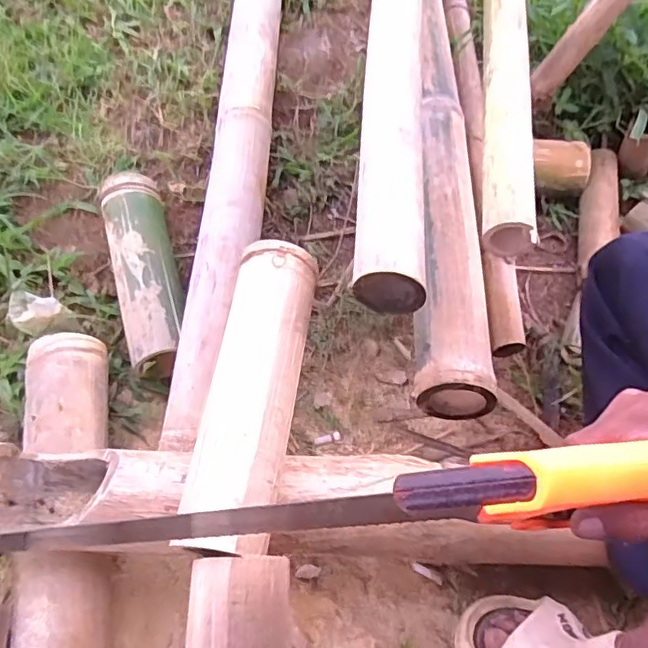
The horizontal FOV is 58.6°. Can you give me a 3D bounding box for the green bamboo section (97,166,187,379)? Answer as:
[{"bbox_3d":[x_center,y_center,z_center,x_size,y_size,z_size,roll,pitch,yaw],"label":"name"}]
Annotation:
[{"bbox_3d":[-0.234,-0.071,0.759,0.082,0.080,0.285,-16,58,-6],"label":"green bamboo section"}]

